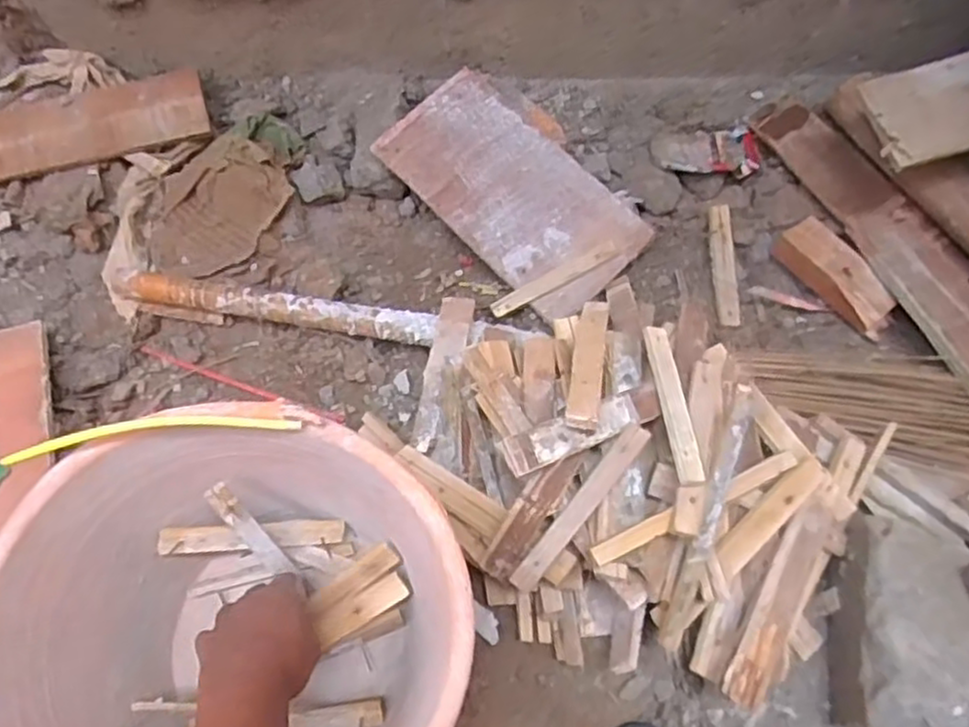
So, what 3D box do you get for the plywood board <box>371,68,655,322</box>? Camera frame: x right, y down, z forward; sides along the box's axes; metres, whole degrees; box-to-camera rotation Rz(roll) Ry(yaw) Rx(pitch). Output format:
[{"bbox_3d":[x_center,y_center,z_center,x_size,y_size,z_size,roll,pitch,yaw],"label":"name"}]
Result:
[{"bbox_3d":[0.031,-0.202,0.841,0.165,0.020,0.310,-43,81,-10],"label":"plywood board"}]

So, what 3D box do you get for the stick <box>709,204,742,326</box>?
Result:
[{"bbox_3d":[0.274,-0.114,0.829,0.025,0.007,0.156,-6,65,21],"label":"stick"}]

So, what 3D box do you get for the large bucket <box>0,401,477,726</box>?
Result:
[{"bbox_3d":[-0.170,0.203,0.542,0.314,0.242,0.275,-8,64,0],"label":"large bucket"}]

